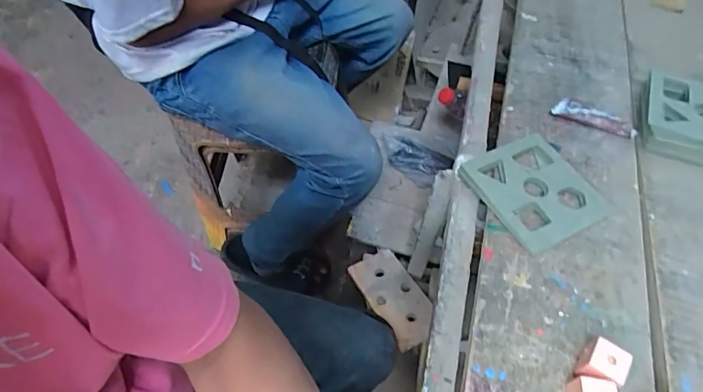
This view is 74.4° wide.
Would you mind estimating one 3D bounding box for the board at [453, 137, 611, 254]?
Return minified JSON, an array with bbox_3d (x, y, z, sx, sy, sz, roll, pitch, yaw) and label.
[{"bbox_3d":[0.217,-0.009,0.547,0.126,0.017,0.135,-24,60,-17],"label":"board"}]

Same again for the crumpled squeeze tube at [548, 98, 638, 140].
[{"bbox_3d":[0.329,-0.107,0.626,0.108,0.008,0.038,23,59,13],"label":"crumpled squeeze tube"}]

